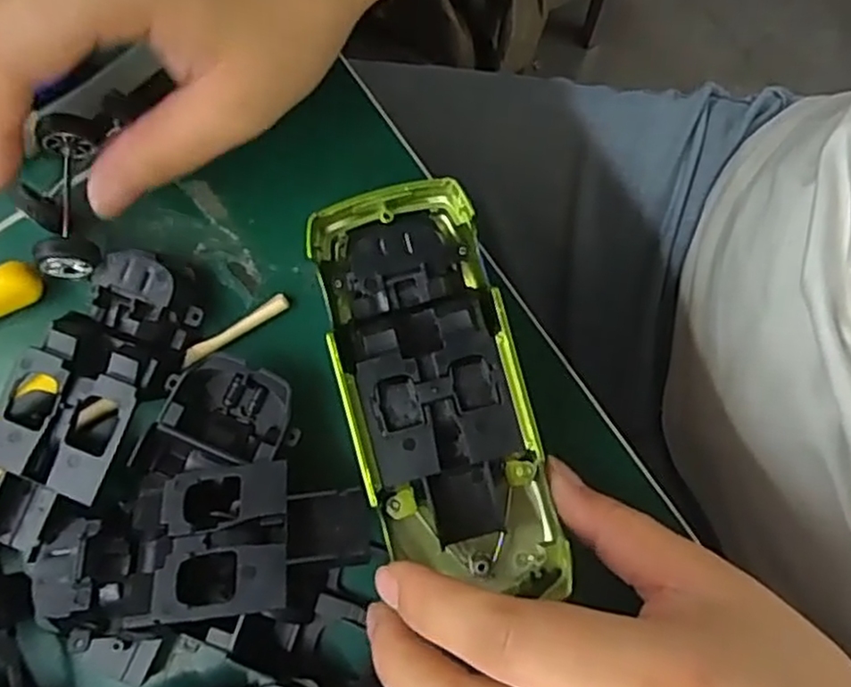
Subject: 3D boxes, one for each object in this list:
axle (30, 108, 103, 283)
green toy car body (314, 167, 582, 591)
[{"bbox_3d":[-0.120,-0.047,0.241,0.019,0.022,0.057,-8,74,-2],"label":"axle"},{"bbox_3d":[0.003,0.015,0.219,0.054,0.024,0.127,-18,85,-4],"label":"green toy car body"}]

